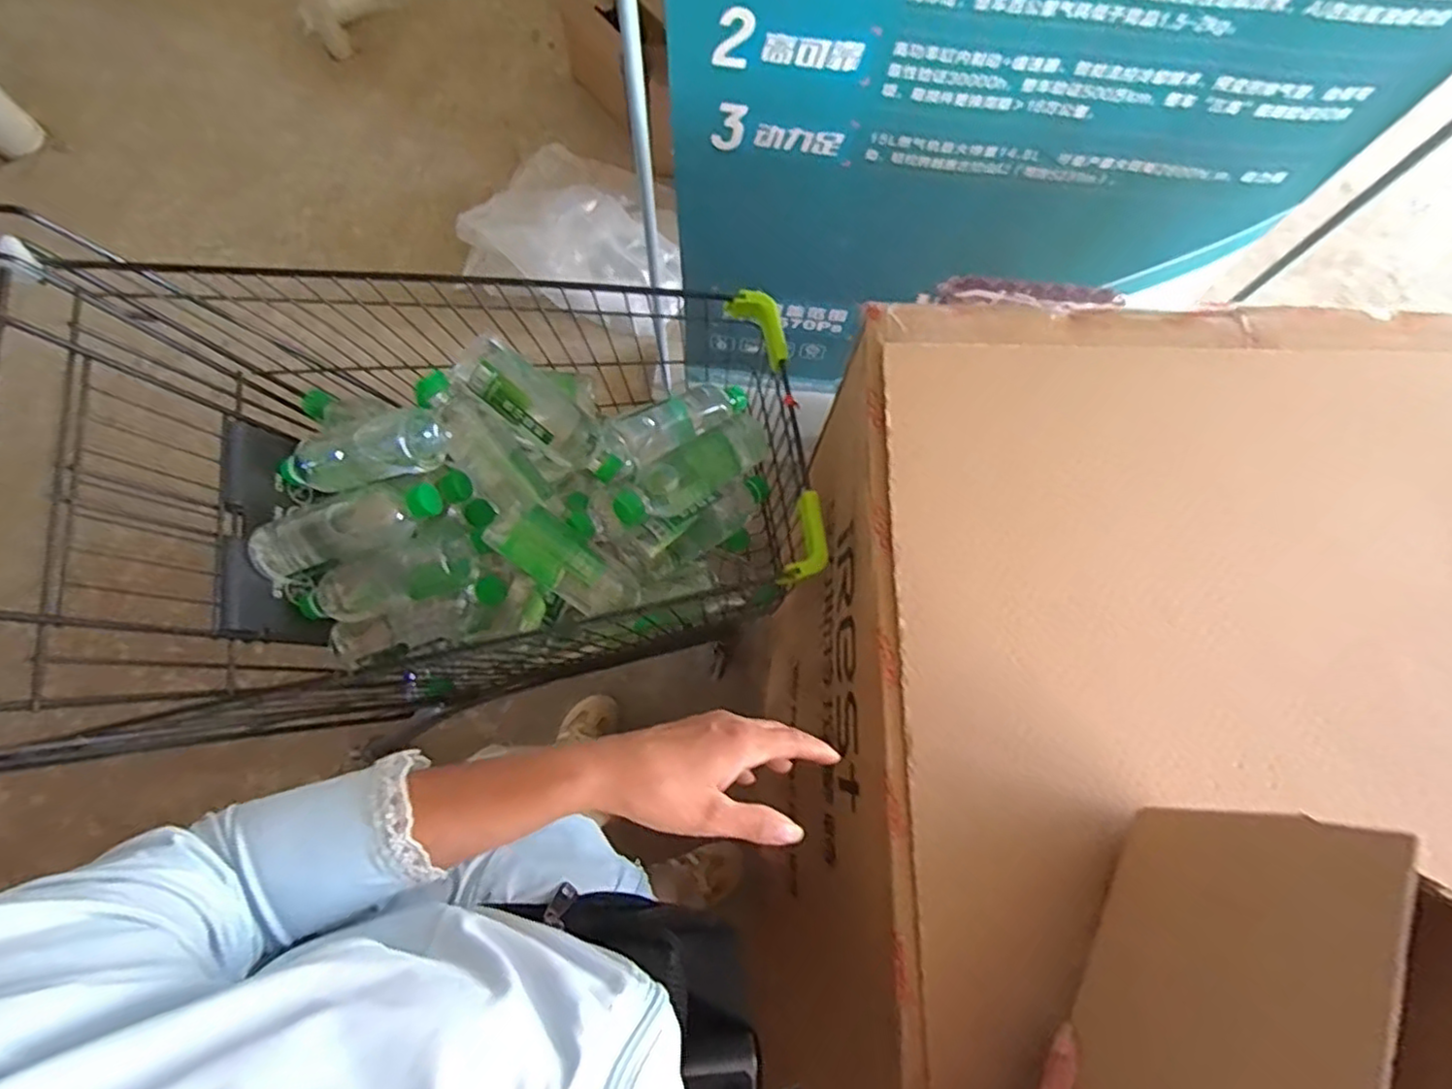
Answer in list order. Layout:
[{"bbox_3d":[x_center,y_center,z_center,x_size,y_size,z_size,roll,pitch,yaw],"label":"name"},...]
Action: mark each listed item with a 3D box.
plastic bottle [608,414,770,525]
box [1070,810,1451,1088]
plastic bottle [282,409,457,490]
[{"bbox_3d":[-0.040,-0.082,0.745,0.210,0.069,0.067,-35,77,-34],"label":"plastic bottle"},{"bbox_3d":[0.318,0.266,0.369,0.113,0.179,0.196,31,76,7],"label":"box"},{"bbox_3d":[-0.386,-0.097,0.694,0.212,0.054,0.066,-9,74,19],"label":"plastic bottle"}]

